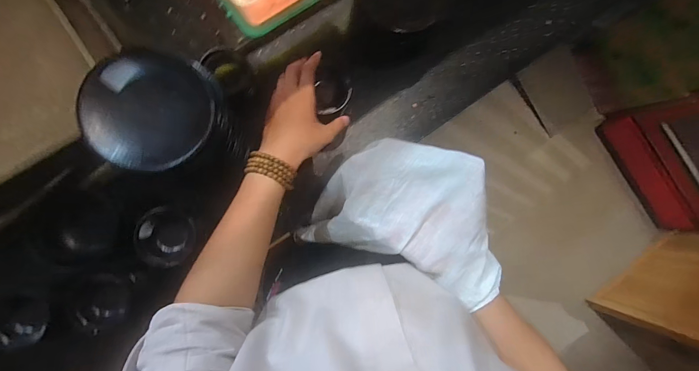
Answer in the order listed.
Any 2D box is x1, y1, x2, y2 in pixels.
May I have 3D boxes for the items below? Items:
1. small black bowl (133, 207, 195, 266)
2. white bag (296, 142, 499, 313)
[{"bbox_3d":[-0.260,0.073,0.439,0.077,0.039,0.080,0,87,-7],"label":"small black bowl"},{"bbox_3d":[0.070,0.032,0.400,0.256,0.057,0.171,14,99,11],"label":"white bag"}]

